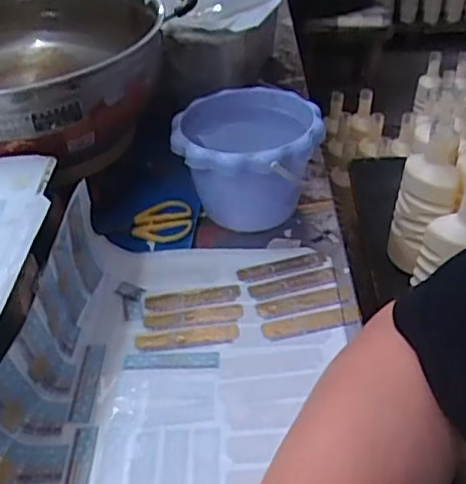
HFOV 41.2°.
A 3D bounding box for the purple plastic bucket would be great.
[{"bbox_3d":[0.018,-0.083,0.683,0.151,0.120,0.143,0,38,1],"label":"purple plastic bucket"}]

